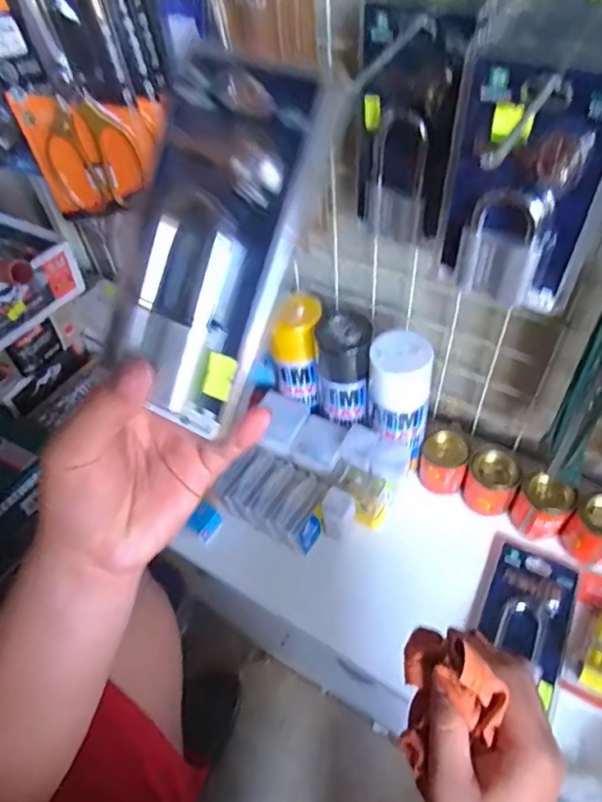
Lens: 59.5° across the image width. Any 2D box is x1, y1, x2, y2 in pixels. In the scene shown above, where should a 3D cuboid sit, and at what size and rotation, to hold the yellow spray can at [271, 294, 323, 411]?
[{"bbox_3d":[-0.002,-0.056,0.623,0.051,0.134,0.054,-3,48,3],"label":"yellow spray can"}]

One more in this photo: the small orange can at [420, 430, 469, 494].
[{"bbox_3d":[0.170,0.073,0.629,0.050,0.063,0.045,14,51,17],"label":"small orange can"}]

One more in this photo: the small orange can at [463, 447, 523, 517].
[{"bbox_3d":[0.219,0.097,0.610,0.053,0.069,0.051,-3,48,3],"label":"small orange can"}]

